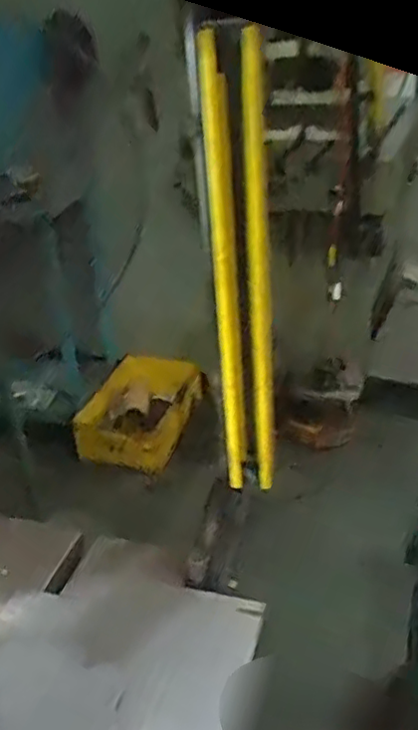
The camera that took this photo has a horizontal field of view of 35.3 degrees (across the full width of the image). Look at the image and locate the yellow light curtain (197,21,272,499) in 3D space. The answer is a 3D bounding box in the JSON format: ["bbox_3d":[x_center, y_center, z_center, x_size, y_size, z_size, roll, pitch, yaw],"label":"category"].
[{"bbox_3d":[0.031,-0.077,0.672,0.058,0.462,0.063,-4,30,2],"label":"yellow light curtain"}]

